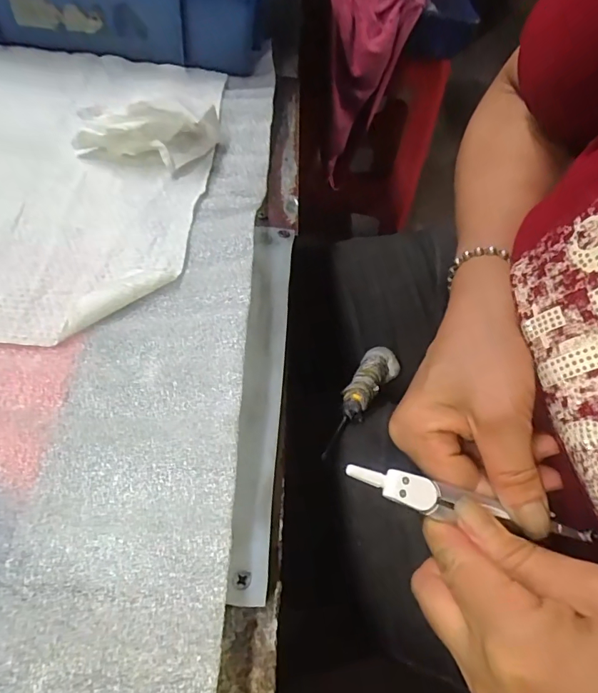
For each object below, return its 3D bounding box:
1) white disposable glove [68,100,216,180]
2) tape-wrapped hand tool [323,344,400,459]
[{"bbox_3d":[-0.097,-0.140,0.292,0.095,0.030,0.047,-13,59,-18],"label":"white disposable glove"},{"bbox_3d":[0.045,0.035,0.324,0.026,0.017,0.112,27,42,16],"label":"tape-wrapped hand tool"}]

